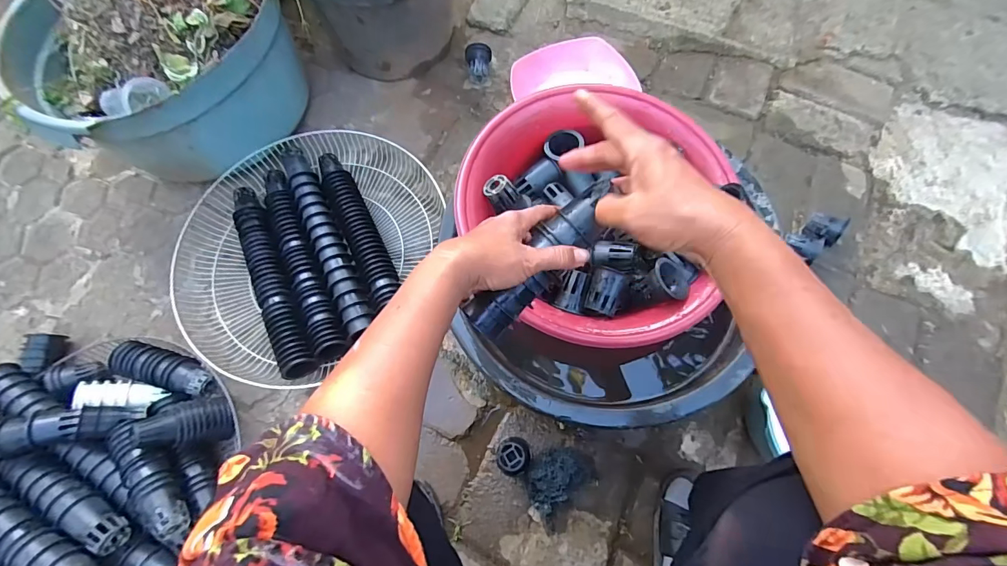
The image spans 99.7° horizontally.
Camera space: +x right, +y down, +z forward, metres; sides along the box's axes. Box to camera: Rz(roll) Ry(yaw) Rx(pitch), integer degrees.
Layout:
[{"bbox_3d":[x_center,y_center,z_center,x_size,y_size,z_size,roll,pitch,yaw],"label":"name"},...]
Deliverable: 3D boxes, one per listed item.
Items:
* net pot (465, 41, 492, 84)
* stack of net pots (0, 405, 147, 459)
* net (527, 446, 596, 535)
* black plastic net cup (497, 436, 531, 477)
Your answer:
[{"bbox_3d":[-0.049,-0.437,0.846,0.053,0.048,0.064,-5,68,1],"label":"net pot"},{"bbox_3d":[-0.610,0.200,0.556,0.205,0.071,0.056,-9,68,-1],"label":"stack of net pots"},{"bbox_3d":[0.076,0.276,0.593,0.108,0.036,0.080,-42,72,-13],"label":"net"},{"bbox_3d":[0.015,0.241,0.592,0.046,0.071,0.048,-1,68,3],"label":"black plastic net cup"}]

